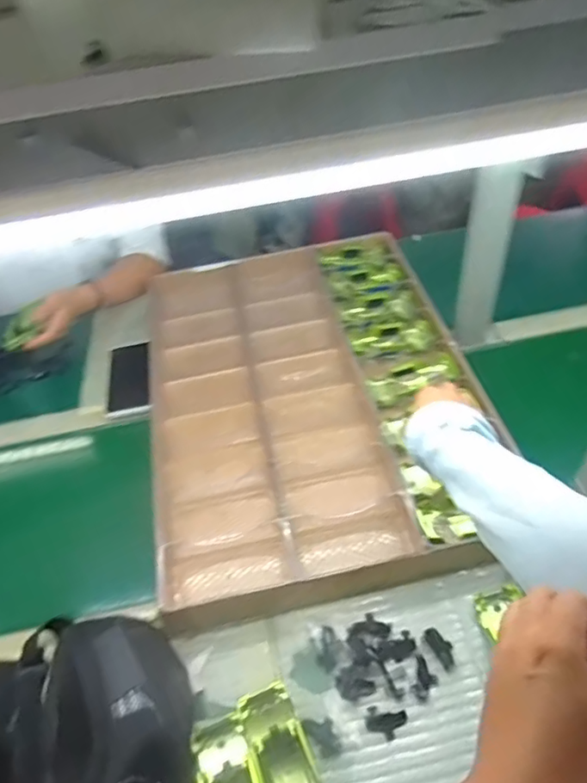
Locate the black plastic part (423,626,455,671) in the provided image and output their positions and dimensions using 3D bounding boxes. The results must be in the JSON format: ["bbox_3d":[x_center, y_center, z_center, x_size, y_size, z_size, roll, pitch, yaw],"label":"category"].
[{"bbox_3d":[0.160,0.277,0.629,0.020,0.005,0.045,-25,49,-17],"label":"black plastic part"}]

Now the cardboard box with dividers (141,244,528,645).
[{"bbox_3d":[0.020,-0.005,0.868,0.453,0.071,0.642,-11,46,-4],"label":"cardboard box with dividers"}]

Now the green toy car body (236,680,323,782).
[{"bbox_3d":[-0.007,0.353,0.551,0.053,0.032,0.132,-19,48,-12],"label":"green toy car body"}]

